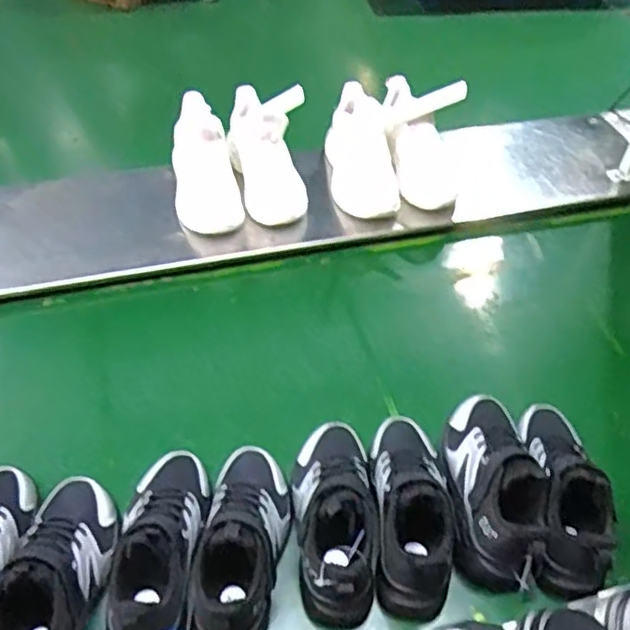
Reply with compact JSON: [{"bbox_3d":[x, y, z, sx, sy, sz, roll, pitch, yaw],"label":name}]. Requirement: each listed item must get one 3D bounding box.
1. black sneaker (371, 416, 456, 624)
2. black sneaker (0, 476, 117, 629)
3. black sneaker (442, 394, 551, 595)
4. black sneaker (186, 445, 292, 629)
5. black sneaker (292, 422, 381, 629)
[{"bbox_3d":[0.094,0.189,0.674,0.094,0.092,0.214,1,49,0],"label":"black sneaker"},{"bbox_3d":[-0.238,0.236,0.597,0.087,0.097,0.206,-2,49,-3],"label":"black sneaker"},{"bbox_3d":[0.187,0.172,0.692,0.085,0.104,0.210,1,49,-1],"label":"black sneaker"},{"bbox_3d":[-0.069,0.215,0.638,0.078,0.108,0.198,6,49,4],"label":"black sneaker"},{"bbox_3d":[0.022,0.194,0.669,0.086,0.096,0.212,-1,49,-2],"label":"black sneaker"}]

